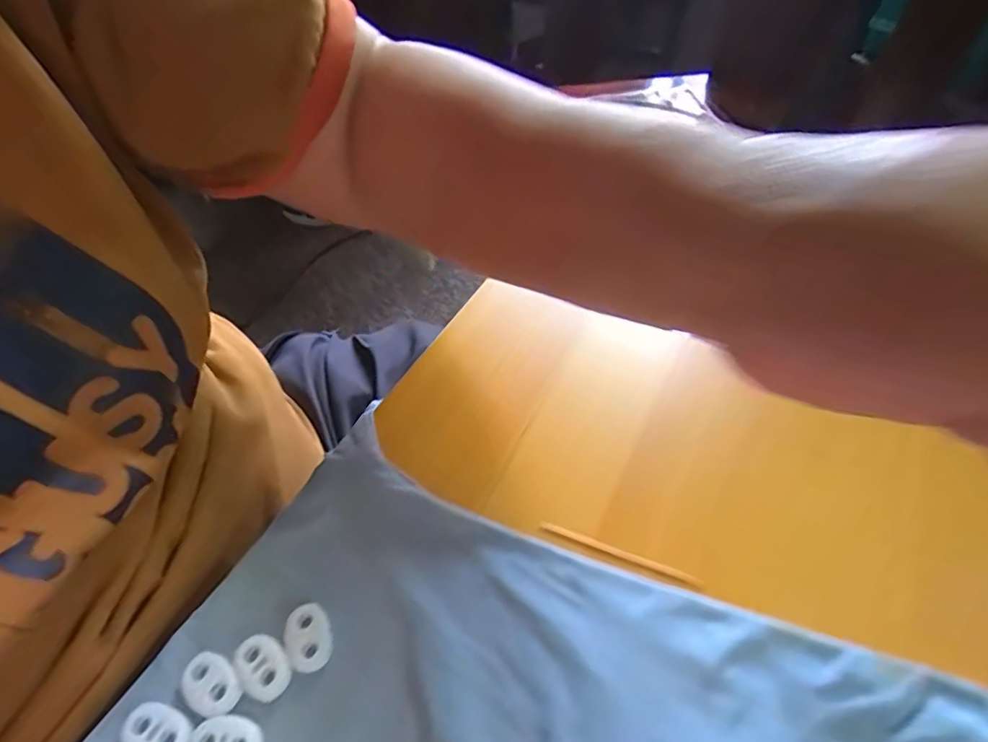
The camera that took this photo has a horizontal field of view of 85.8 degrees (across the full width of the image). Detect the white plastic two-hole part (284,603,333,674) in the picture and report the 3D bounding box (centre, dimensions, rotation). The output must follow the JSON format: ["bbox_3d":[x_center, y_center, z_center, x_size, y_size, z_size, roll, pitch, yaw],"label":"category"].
[{"bbox_3d":[-0.065,0.092,0.185,0.015,0.004,0.022,-25,52,-18],"label":"white plastic two-hole part"}]

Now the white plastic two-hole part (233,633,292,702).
[{"bbox_3d":[-0.078,0.099,0.179,0.014,0.004,0.022,-37,56,-26],"label":"white plastic two-hole part"}]

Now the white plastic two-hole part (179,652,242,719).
[{"bbox_3d":[-0.094,0.103,0.174,0.021,0.004,0.014,32,57,27],"label":"white plastic two-hole part"}]

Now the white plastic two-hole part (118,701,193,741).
[{"bbox_3d":[-0.106,0.113,0.166,0.022,0.004,0.015,14,51,15],"label":"white plastic two-hole part"}]

